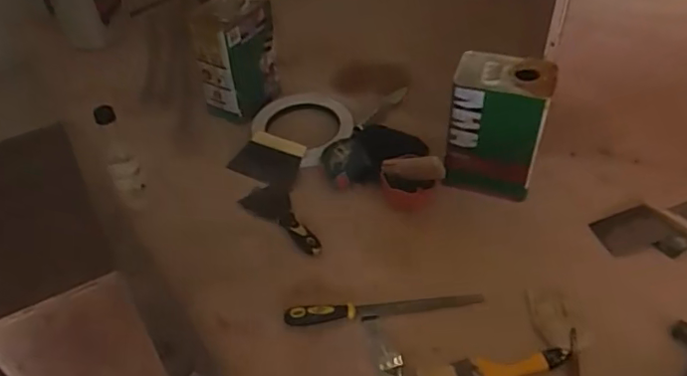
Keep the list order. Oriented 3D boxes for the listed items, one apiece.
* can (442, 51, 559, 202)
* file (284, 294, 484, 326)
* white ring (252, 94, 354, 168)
[{"bbox_3d":[0.267,-0.108,1.016,0.155,0.214,0.131,12,47,15],"label":"can"},{"bbox_3d":[0.062,0.184,0.888,0.299,0.021,0.028,-6,45,-3],"label":"file"},{"bbox_3d":[-0.083,-0.128,1.196,0.203,0.028,0.197,-2,45,2],"label":"white ring"}]

